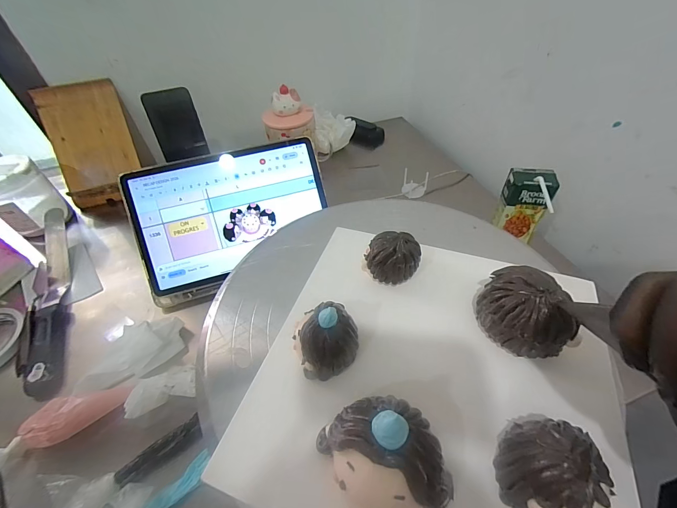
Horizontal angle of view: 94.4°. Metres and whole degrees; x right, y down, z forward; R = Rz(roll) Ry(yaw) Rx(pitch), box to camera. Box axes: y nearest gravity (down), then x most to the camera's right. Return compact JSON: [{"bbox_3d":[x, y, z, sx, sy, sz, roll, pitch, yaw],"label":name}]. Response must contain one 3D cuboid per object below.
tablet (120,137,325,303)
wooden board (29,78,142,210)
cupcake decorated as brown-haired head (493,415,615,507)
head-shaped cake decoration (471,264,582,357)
[{"bbox_3d":[-0.142,-0.056,0.433,0.255,0.175,0.017,-17,4,-10],"label":"tablet"},{"bbox_3d":[-0.434,-0.194,0.559,0.123,0.195,0.022,-18,14,-20],"label":"wooden board"},{"bbox_3d":[0.106,0.104,0.155,0.045,0.036,0.050,6,48,10],"label":"cupcake decorated as brown-haired head"},{"bbox_3d":[0.121,0.040,0.207,0.046,0.044,0.052,-4,47,1],"label":"head-shaped cake decoration"}]

